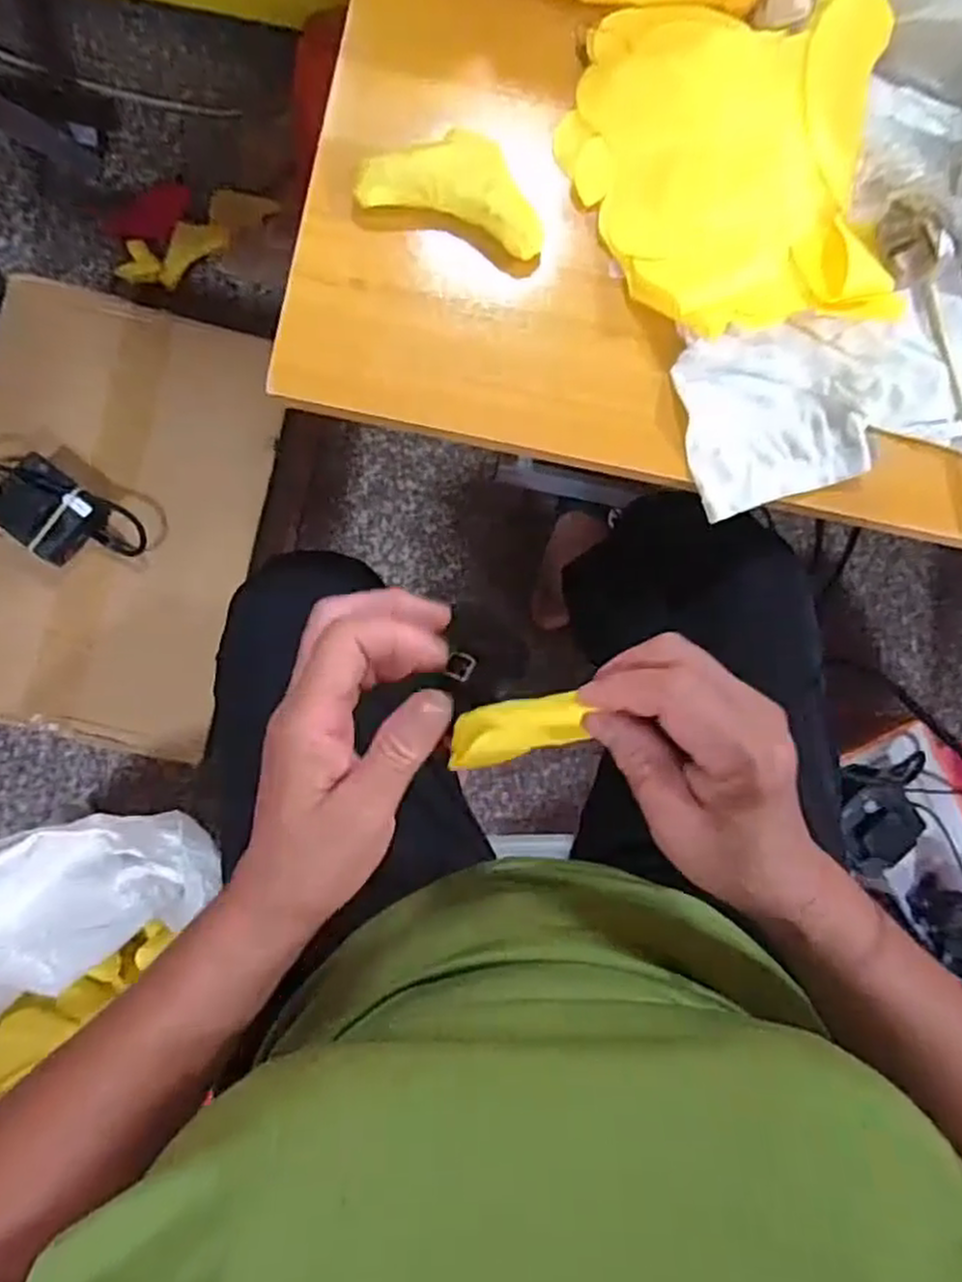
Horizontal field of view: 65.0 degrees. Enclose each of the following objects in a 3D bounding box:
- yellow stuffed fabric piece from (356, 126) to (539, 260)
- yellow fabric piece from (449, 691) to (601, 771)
[{"bbox_3d":[-0.011,-0.259,0.424,0.104,0.019,0.060,17,82,-3],"label":"yellow stuffed fabric piece"},{"bbox_3d":[0.014,0.037,0.317,0.061,0.013,0.024,-17,85,18],"label":"yellow fabric piece"}]

